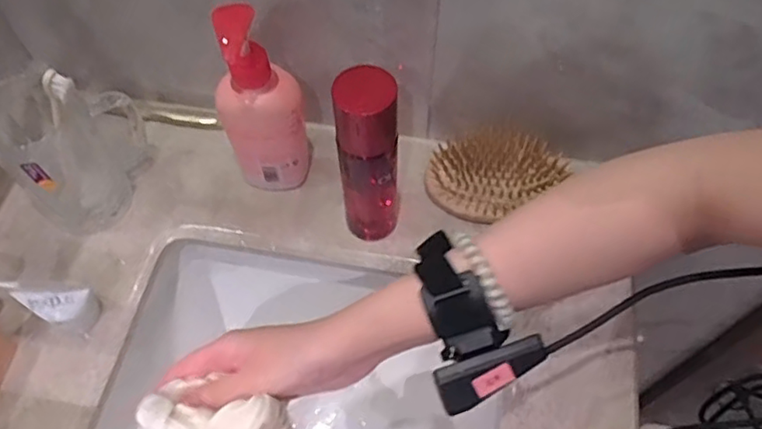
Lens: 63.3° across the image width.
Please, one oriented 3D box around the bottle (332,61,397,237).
[{"bbox_3d":[-0.010,-0.038,0.490,0.045,0.174,0.043,-1,58,0],"label":"bottle"}]

